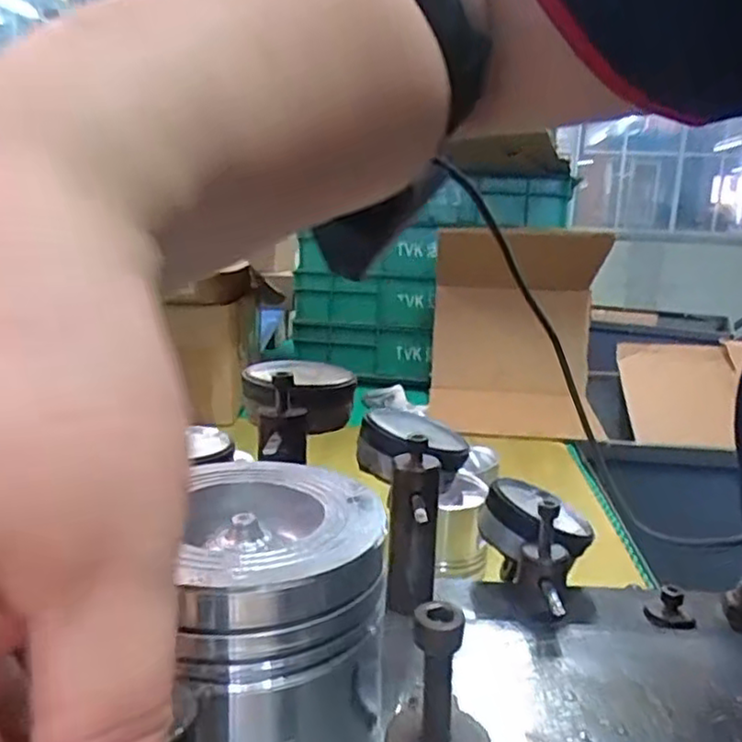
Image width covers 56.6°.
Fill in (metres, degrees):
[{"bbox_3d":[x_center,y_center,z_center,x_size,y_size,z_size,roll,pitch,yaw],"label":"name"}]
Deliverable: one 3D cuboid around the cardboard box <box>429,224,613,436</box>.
[{"bbox_3d":[0.247,-0.062,1.145,0.284,0.311,0.120,1,13,-6],"label":"cardboard box"}]

